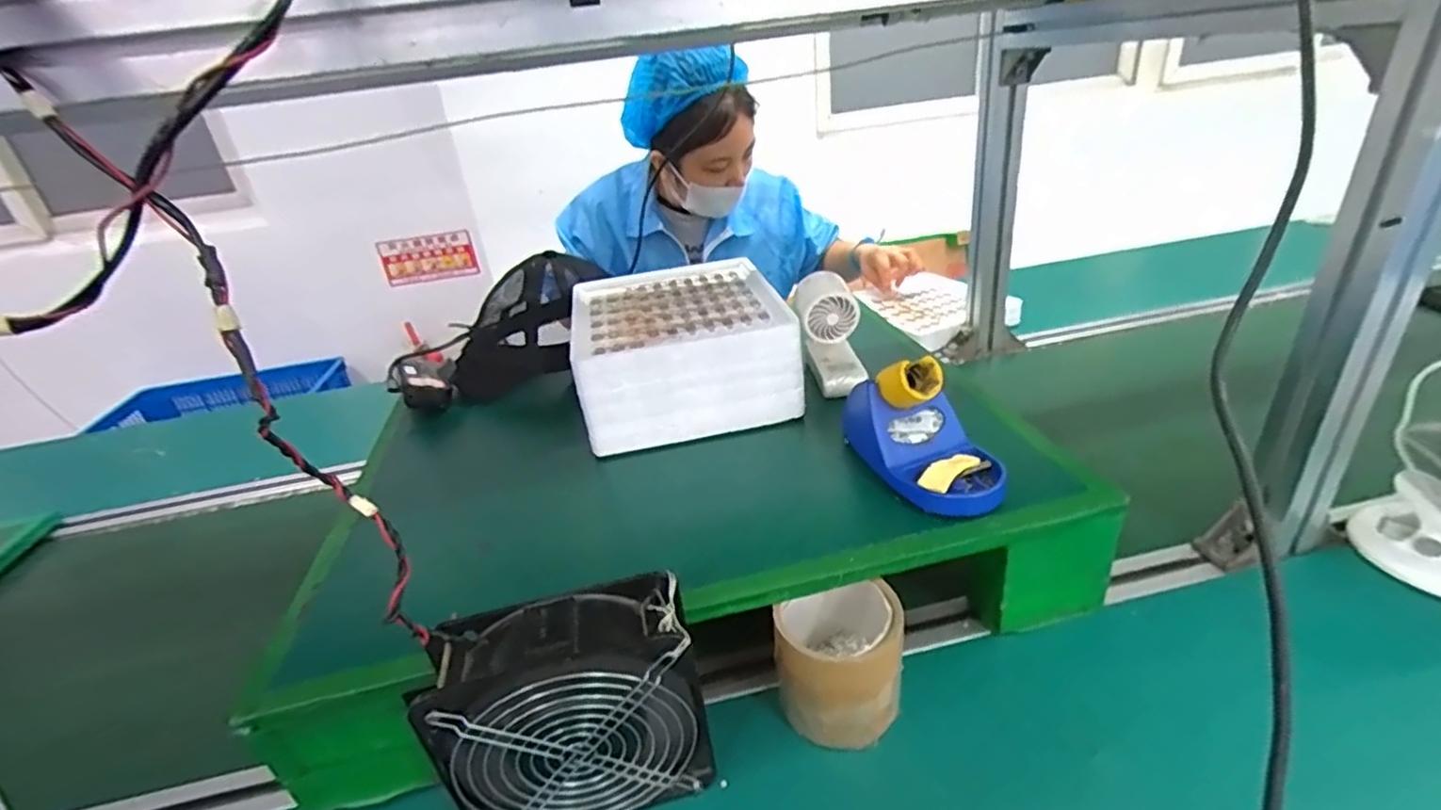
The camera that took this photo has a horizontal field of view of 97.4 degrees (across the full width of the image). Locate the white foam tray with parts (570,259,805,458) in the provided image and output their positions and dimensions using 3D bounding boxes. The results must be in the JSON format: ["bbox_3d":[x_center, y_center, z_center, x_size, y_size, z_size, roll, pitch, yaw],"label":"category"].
[{"bbox_3d":[-0.042,-0.062,0.671,0.200,0.100,0.223,-10,28,-5],"label":"white foam tray with parts"}]

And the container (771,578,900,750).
[{"bbox_3d":[0.078,0.176,0.444,0.089,0.087,0.085,-8,28,-2],"label":"container"}]

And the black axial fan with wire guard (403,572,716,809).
[{"bbox_3d":[-0.087,0.188,0.387,0.146,0.147,0.054,-12,28,-8],"label":"black axial fan with wire guard"}]

